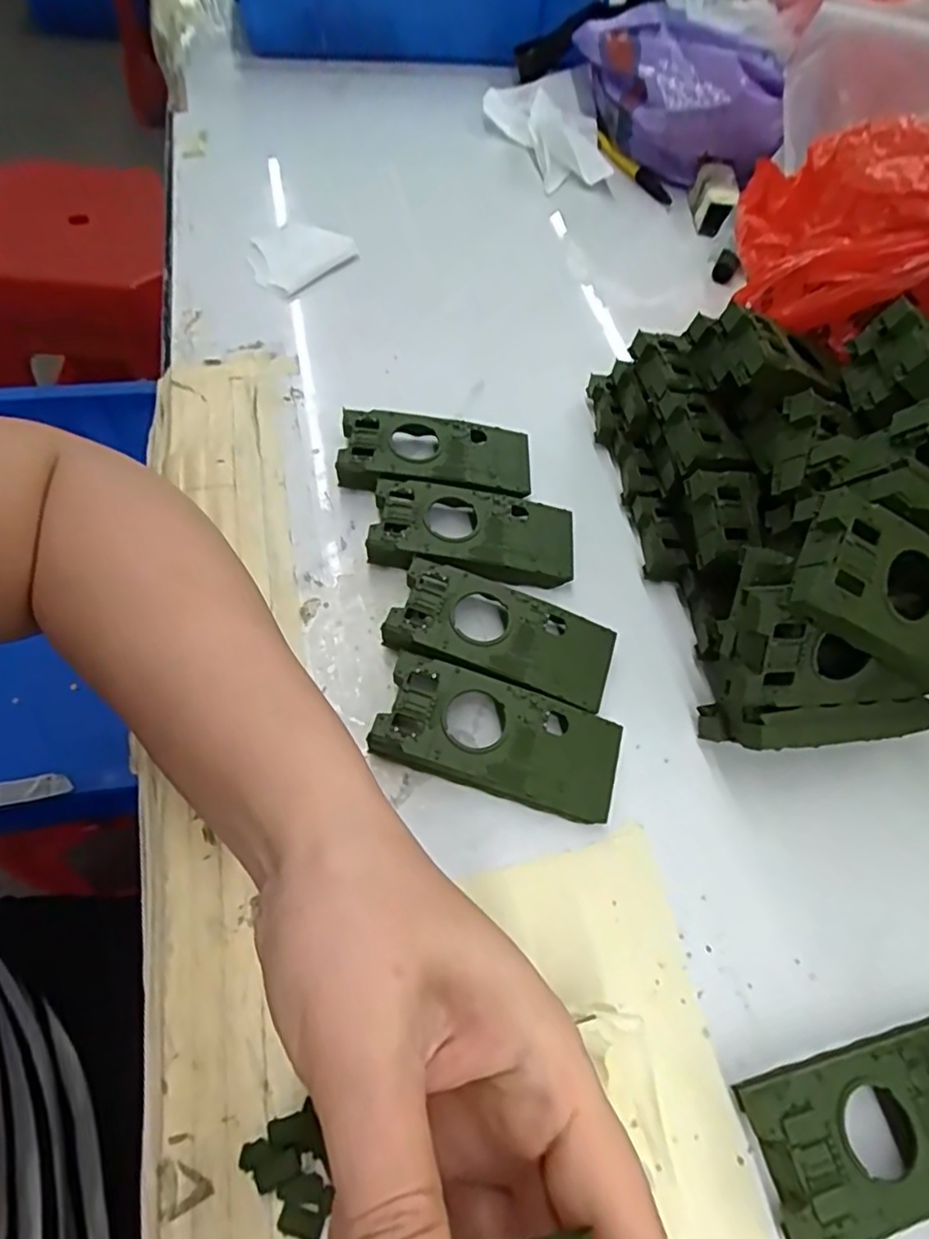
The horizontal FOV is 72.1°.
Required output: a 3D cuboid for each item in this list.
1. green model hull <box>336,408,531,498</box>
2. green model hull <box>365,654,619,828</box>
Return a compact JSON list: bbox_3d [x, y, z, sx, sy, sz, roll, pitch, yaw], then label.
[{"bbox_3d":[-0.016,-0.091,0.351,0.102,0.017,0.050,4,61,-5],"label":"green model hull"},{"bbox_3d":[0.015,0.052,0.277,0.102,0.024,0.048,18,60,3],"label":"green model hull"}]

